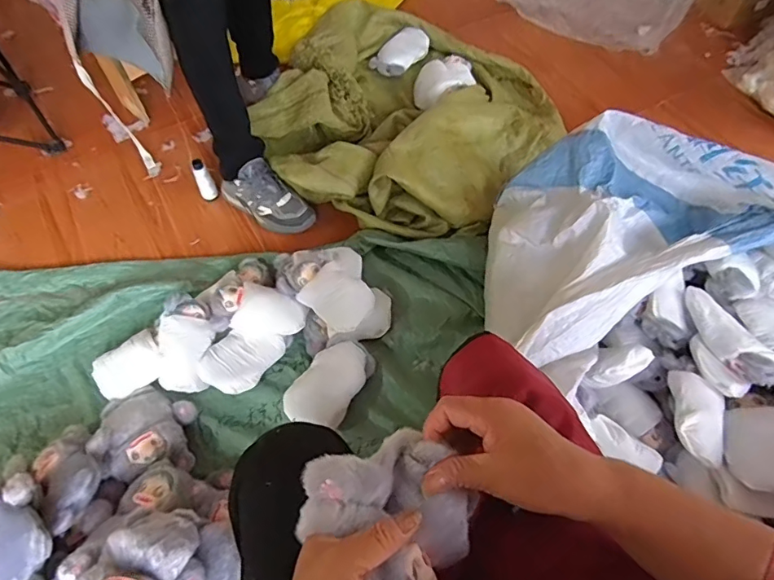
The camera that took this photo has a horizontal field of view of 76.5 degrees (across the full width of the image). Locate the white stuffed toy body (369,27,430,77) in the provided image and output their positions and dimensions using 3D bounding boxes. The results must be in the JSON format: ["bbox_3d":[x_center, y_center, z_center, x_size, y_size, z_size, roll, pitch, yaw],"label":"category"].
[{"bbox_3d":[0.043,-0.703,1.456,0.189,0.058,0.095,-35,65,-17],"label":"white stuffed toy body"}]

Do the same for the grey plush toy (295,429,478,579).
[{"bbox_3d":[0.013,0.166,0.360,0.131,0.074,0.131,-41,67,-20],"label":"grey plush toy"}]

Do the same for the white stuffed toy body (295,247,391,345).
[{"bbox_3d":[-0.090,0.005,1.001,0.161,0.085,0.210,-33,64,-16],"label":"white stuffed toy body"}]

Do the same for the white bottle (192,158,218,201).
[{"bbox_3d":[-0.440,-0.261,1.184,0.043,0.104,0.042,-29,63,-14],"label":"white bottle"}]

